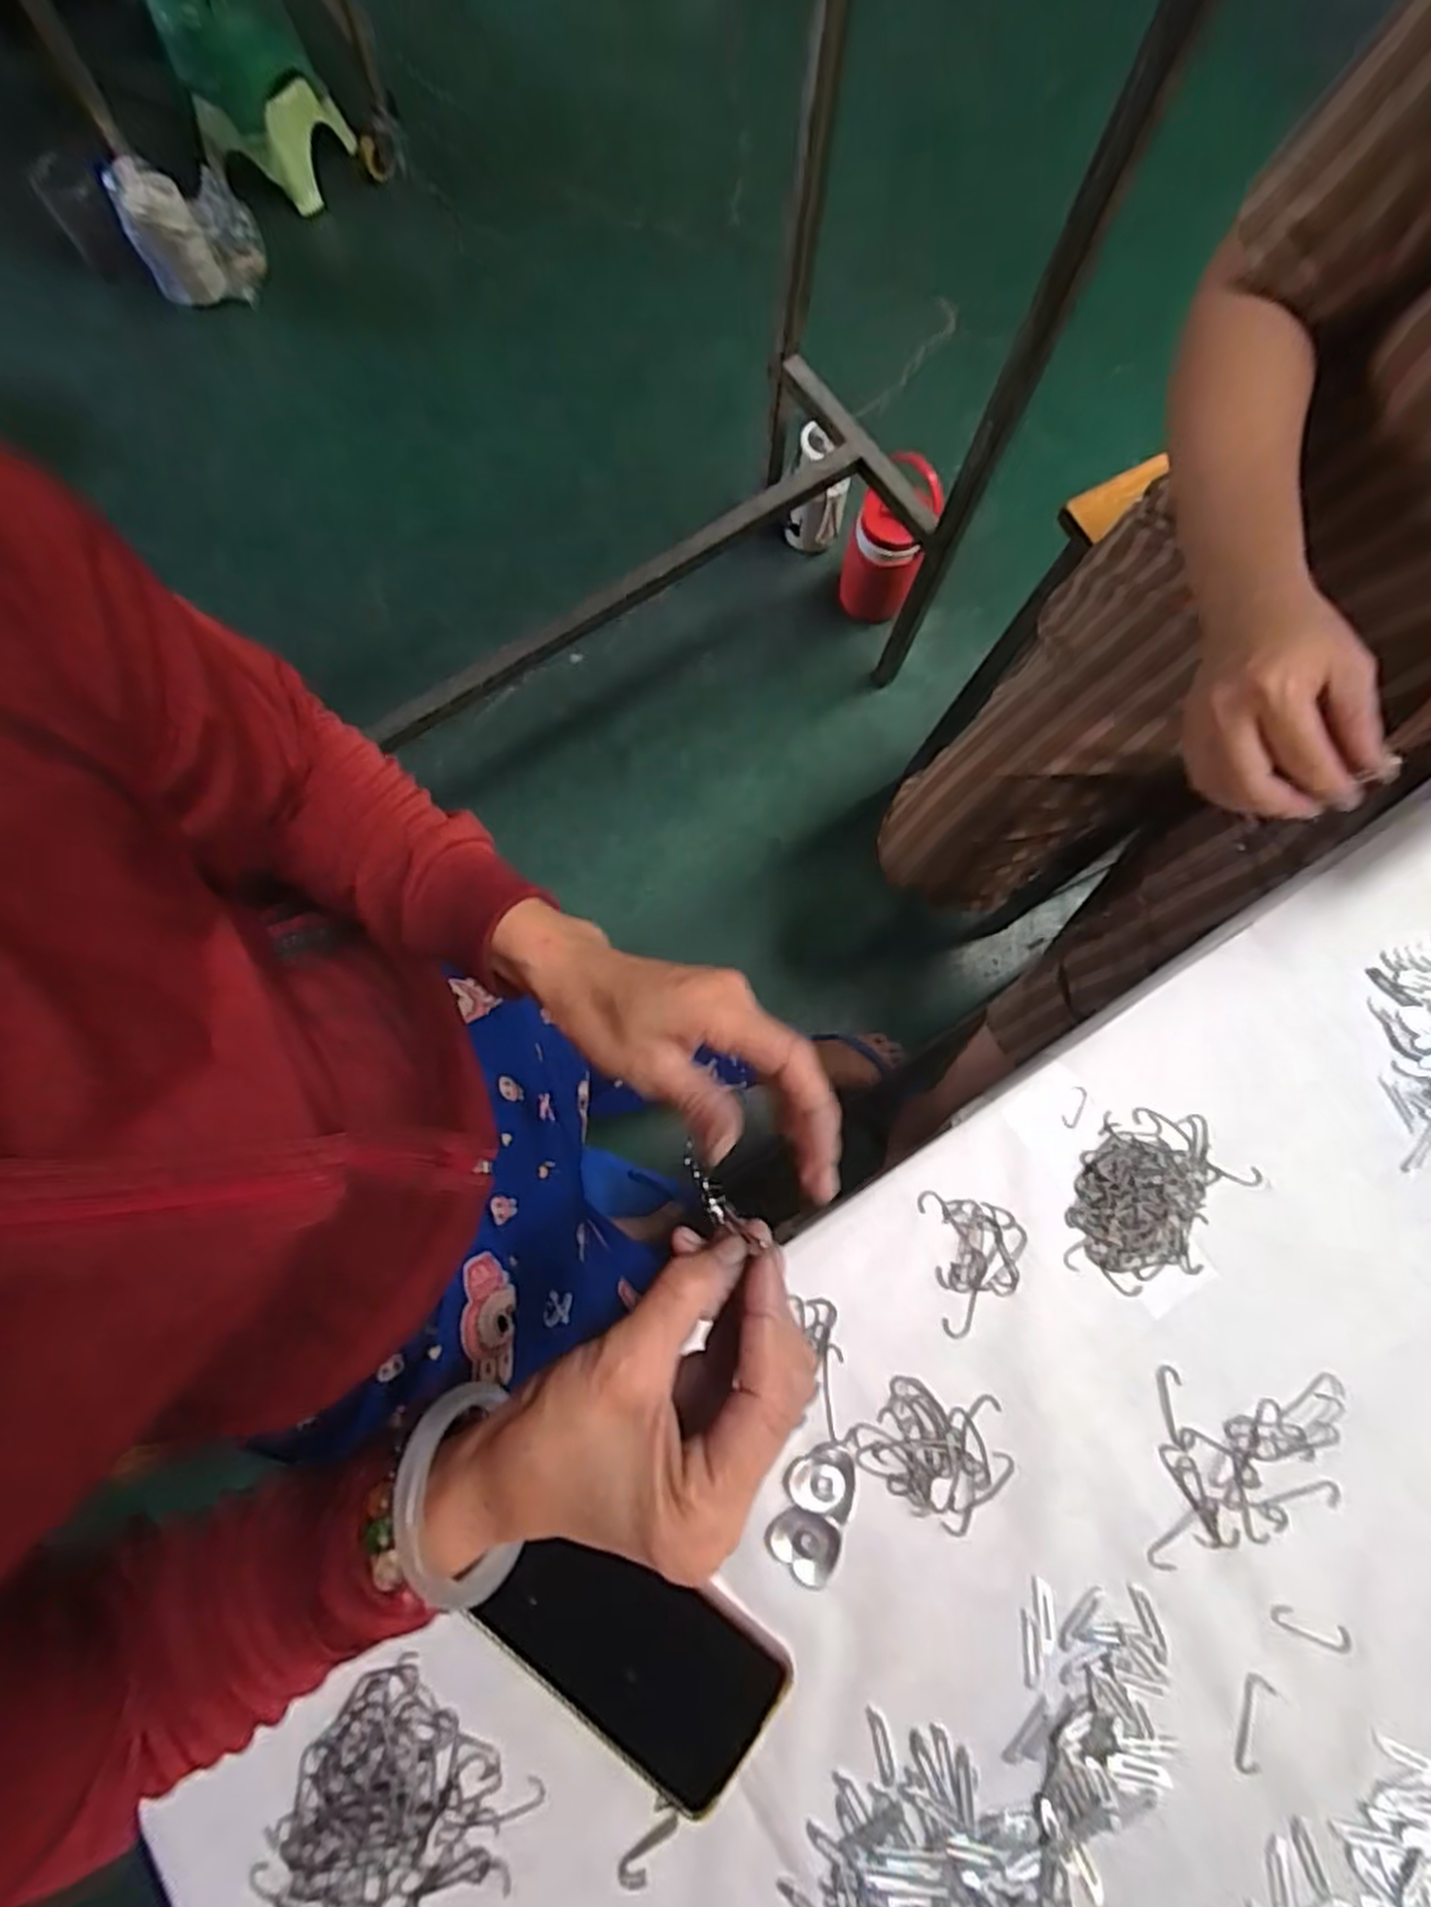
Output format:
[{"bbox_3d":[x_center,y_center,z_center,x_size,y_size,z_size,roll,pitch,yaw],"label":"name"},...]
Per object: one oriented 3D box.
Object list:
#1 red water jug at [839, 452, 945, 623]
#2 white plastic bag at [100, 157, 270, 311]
[{"bbox_3d":[0.291,-0.692,1.335,0.128,0.250,0.133,0,78,-1],"label":"red water jug"},{"bbox_3d":[-0.821,-1.140,1.222,0.087,0.186,0.187,43,80,8],"label":"white plastic bag"}]

